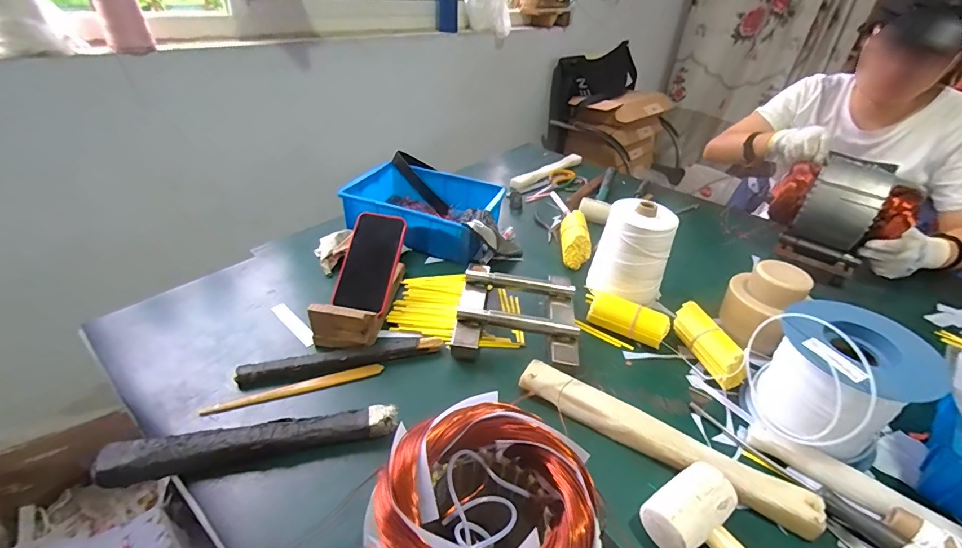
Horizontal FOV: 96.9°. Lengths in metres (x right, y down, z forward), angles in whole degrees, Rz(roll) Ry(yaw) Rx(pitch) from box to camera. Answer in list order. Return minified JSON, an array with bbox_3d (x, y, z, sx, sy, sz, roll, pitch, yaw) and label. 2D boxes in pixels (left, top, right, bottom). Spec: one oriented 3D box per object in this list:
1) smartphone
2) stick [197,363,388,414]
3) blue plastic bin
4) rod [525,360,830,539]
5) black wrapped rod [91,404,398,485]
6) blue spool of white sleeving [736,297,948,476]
[{"bbox_3d":[-0.171,-0.020,0.653,0.079,0.018,0.161,9,67,2],"label":"smartphone"},{"bbox_3d":[-0.230,0.143,0.536,0.207,0.007,0.015,-10,38,-20],"label":"stick"},{"bbox_3d":[-0.109,-0.134,0.868,0.277,0.088,0.225,17,37,17],"label":"blue plastic bin"},{"bbox_3d":[0.201,0.193,0.498,0.329,0.033,0.042,22,39,22],"label":"rod"},{"bbox_3d":[-0.239,0.180,0.462,0.286,0.026,0.032,-6,37,-14],"label":"black wrapped rod"},{"bbox_3d":[0.403,0.129,0.503,0.126,0.146,0.158,-22,43,-32],"label":"blue spool of white sleeving"}]

